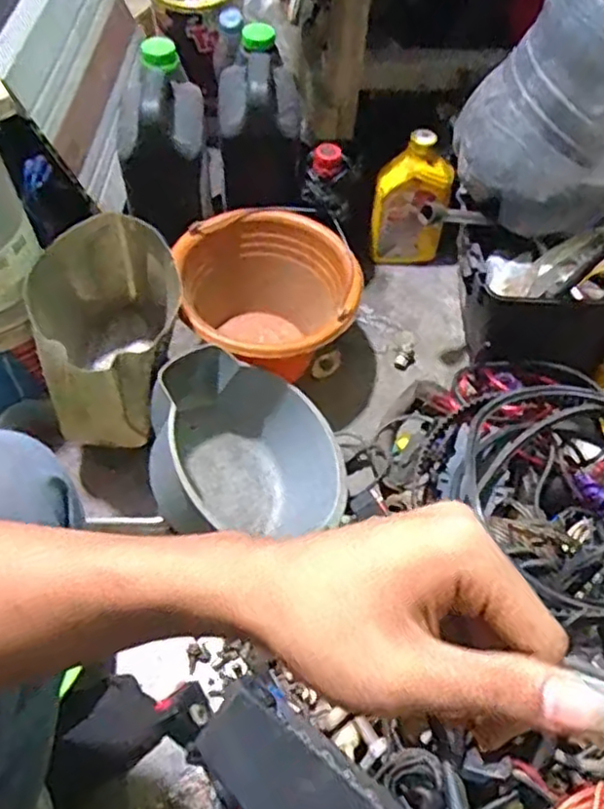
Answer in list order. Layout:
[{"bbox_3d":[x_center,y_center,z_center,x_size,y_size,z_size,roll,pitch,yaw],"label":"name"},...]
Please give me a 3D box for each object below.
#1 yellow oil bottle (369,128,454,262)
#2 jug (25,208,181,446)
[{"bbox_3d":[0.174,-0.323,1.078,0.118,0.207,0.061,5,55,0],"label":"yellow oil bottle"},{"bbox_3d":[-0.228,-0.074,0.829,0.167,0.208,0.224,-17,58,-14],"label":"jug"}]

